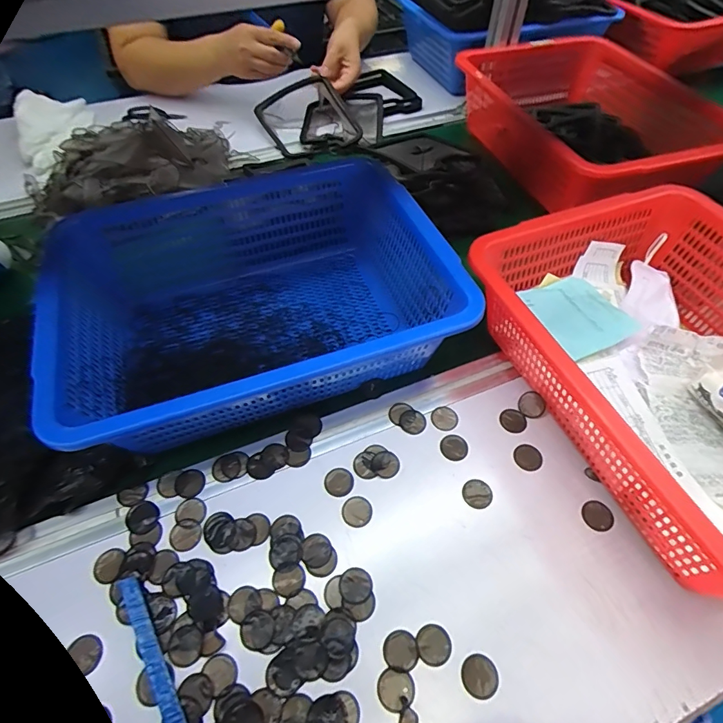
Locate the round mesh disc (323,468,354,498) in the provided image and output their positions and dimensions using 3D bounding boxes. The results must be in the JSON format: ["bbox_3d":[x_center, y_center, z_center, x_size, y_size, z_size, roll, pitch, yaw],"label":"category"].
[{"bbox_3d":[-0.022,0.117,0.422,0.028,0.004,0.027,0,55,0],"label":"round mesh disc"}]

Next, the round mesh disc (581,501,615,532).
[{"bbox_3d":[0.221,0.144,0.406,0.028,0.004,0.027,0,55,0],"label":"round mesh disc"}]

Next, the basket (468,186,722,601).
[{"bbox_3d":[0.324,0.008,0.431,0.306,0.121,0.390,-20,57,-14],"label":"basket"}]

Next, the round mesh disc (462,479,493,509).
[{"bbox_3d":[0.112,0.126,0.418,0.028,0.004,0.027,0,55,0],"label":"round mesh disc"}]

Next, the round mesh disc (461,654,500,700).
[{"bbox_3d":[0.092,0.243,0.336,0.028,0.004,0.027,0,55,0],"label":"round mesh disc"}]

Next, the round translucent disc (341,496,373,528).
[{"bbox_3d":[-0.004,0.140,0.407,0.028,0.004,0.027,0,55,0],"label":"round translucent disc"}]

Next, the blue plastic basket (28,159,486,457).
[{"bbox_3d":[-0.111,-0.070,0.479,0.383,0.116,0.297,-17,57,-12],"label":"blue plastic basket"}]

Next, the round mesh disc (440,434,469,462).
[{"bbox_3d":[0.095,0.087,0.443,0.027,0.004,0.028,0,55,0],"label":"round mesh disc"}]

